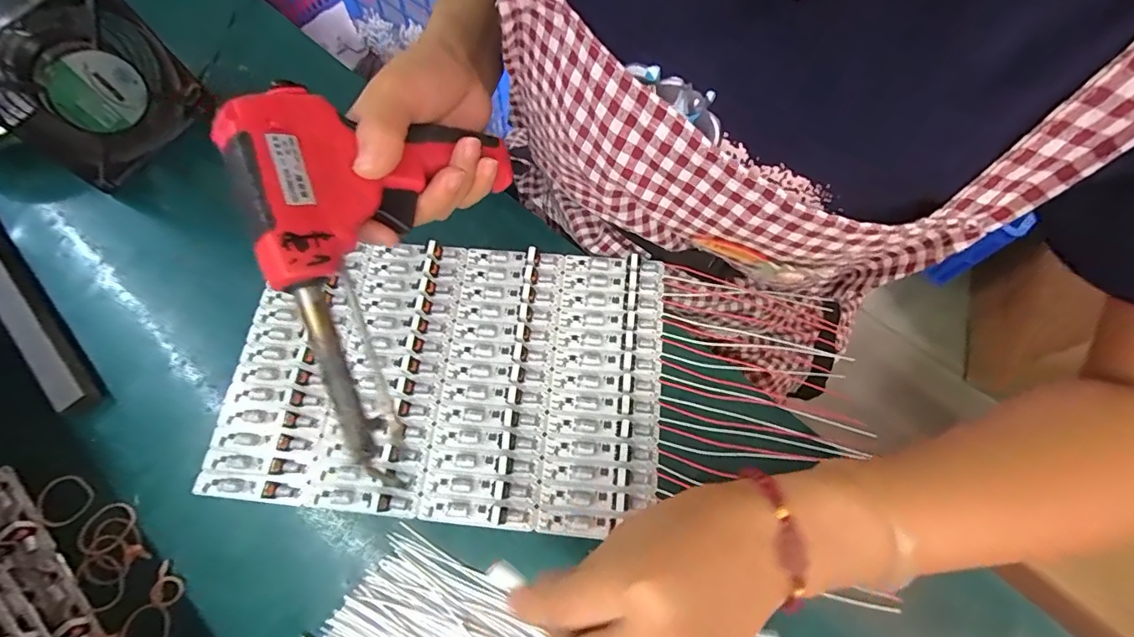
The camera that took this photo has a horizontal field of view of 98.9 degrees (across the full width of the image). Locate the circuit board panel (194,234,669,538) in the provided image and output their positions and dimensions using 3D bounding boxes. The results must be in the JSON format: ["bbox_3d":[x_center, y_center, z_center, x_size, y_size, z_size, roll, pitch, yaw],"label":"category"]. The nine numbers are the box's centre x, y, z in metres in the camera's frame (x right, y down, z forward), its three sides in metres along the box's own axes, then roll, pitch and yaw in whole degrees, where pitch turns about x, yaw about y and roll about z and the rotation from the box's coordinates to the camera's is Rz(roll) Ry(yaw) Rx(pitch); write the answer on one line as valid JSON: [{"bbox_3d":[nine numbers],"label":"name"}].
[{"bbox_3d":[-0.085,0.034,0.335,0.292,0.011,0.190,5,69,4],"label":"circuit board panel"}]

